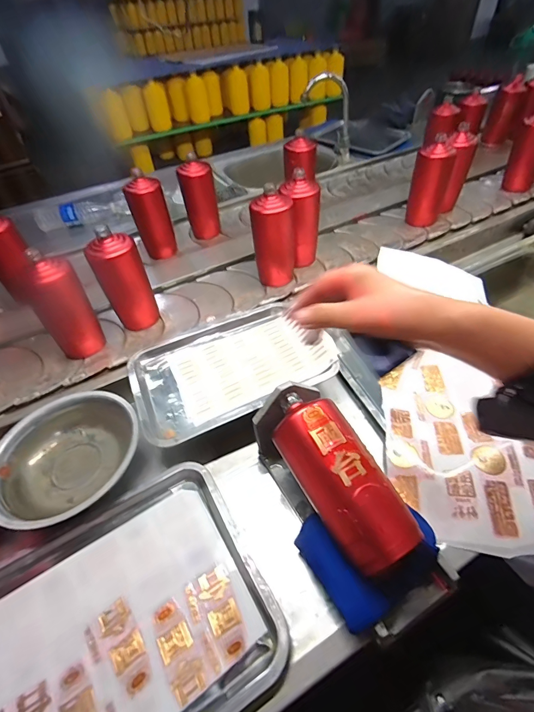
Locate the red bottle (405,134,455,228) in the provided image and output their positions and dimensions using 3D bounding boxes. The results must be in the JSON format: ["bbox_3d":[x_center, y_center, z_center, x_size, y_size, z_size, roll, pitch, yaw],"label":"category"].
[{"bbox_3d":[0.395,-0.417,0.850,0.080,0.178,0.073,17,52,20],"label":"red bottle"}]

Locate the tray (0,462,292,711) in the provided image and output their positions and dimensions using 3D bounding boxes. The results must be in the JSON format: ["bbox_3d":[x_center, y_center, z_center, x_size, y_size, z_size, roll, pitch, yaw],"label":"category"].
[{"bbox_3d":[-0.178,0.284,0.367,0.342,0.032,0.256,-26,50,-16],"label":"tray"}]

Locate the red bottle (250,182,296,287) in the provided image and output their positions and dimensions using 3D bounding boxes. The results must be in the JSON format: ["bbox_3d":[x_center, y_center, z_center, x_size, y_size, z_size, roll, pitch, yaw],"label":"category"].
[{"bbox_3d":[0.015,-0.241,0.731,0.085,0.192,0.073,-2,48,4],"label":"red bottle"}]

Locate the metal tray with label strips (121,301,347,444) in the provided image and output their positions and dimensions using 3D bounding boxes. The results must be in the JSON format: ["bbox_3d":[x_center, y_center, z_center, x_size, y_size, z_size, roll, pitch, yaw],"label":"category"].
[{"bbox_3d":[-0.060,0.008,0.562,0.301,0.033,0.205,-22,49,-14],"label":"metal tray with label strips"}]

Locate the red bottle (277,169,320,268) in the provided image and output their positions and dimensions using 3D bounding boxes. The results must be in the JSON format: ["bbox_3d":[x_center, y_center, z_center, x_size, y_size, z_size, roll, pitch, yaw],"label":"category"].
[{"bbox_3d":[0.075,-0.286,0.757,0.079,0.184,0.061,-21,49,-13],"label":"red bottle"}]

